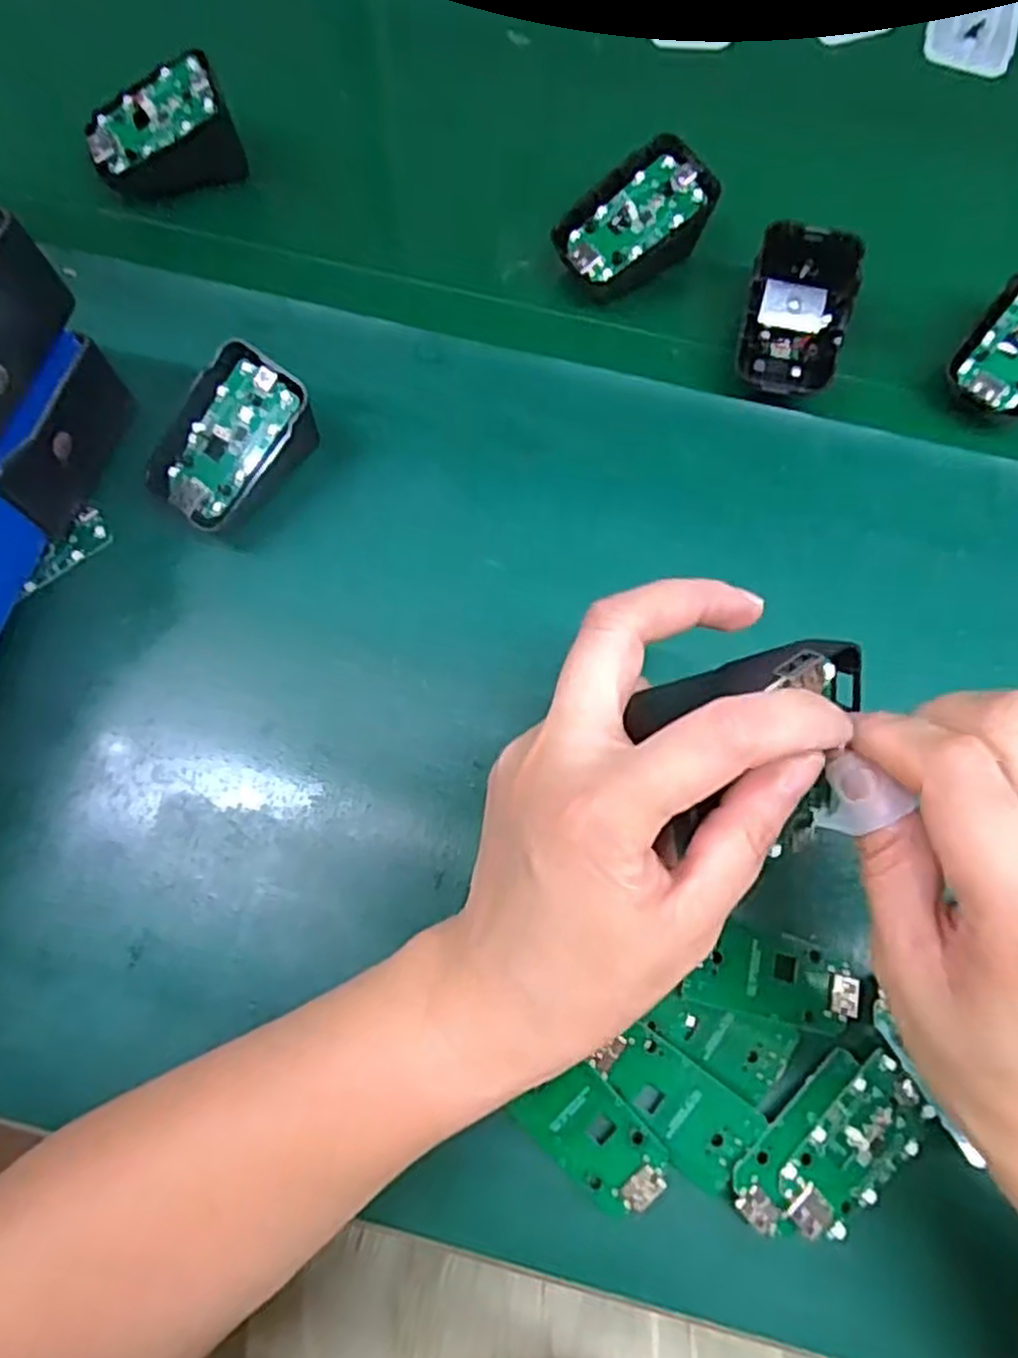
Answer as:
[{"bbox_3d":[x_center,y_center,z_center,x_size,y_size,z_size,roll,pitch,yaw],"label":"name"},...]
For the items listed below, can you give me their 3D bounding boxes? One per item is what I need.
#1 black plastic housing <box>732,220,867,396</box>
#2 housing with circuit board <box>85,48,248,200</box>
[{"bbox_3d":[0.126,-0.161,0.347,0.044,0.022,0.067,12,106,9],"label":"black plastic housing"},{"bbox_3d":[-0.164,-0.258,0.373,0.064,0.043,0.035,-20,76,-6],"label":"housing with circuit board"}]

